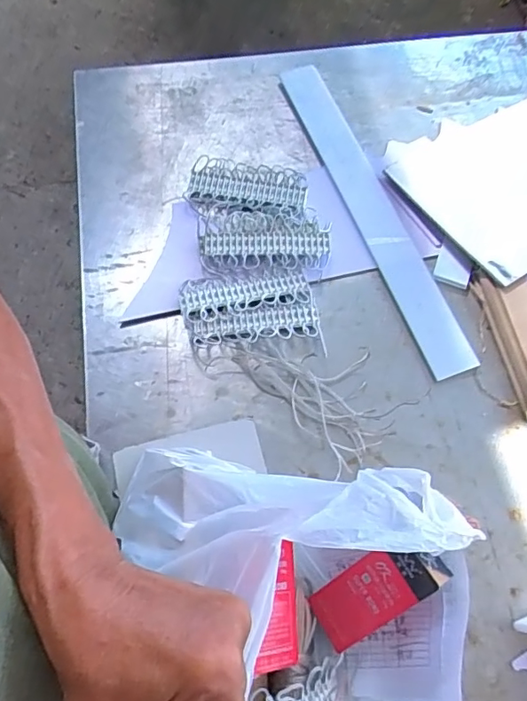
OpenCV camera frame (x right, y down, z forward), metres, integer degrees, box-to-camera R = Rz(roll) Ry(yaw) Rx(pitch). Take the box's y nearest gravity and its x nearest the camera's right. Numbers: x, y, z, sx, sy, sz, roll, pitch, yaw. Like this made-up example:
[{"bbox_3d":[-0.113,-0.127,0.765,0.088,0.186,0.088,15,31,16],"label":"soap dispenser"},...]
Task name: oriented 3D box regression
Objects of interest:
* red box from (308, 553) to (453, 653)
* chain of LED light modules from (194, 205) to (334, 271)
[{"bbox_3d":[0.088,0.190,0.419,0.111,0.027,0.047,-41,70,25],"label":"red box"},{"bbox_3d":[0.000,-0.126,0.591,0.145,0.013,0.075,9,67,0],"label":"chain of LED light modules"}]

